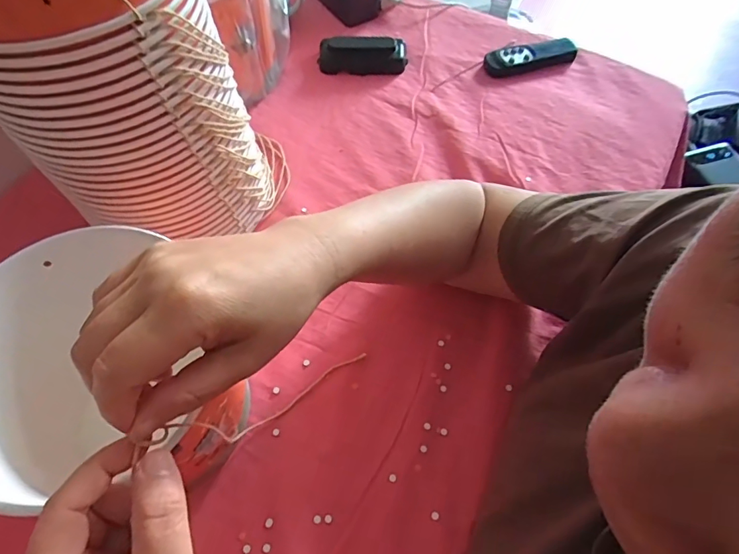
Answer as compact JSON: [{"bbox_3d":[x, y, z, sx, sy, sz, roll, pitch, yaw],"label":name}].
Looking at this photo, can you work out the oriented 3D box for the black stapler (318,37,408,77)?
[{"bbox_3d":[-0.008,-0.272,0.566,0.105,0.028,0.035,-2,60,0],"label":"black stapler"}]

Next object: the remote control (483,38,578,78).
[{"bbox_3d":[0.199,-0.271,0.568,0.112,0.014,0.035,-11,60,-5],"label":"remote control"}]

